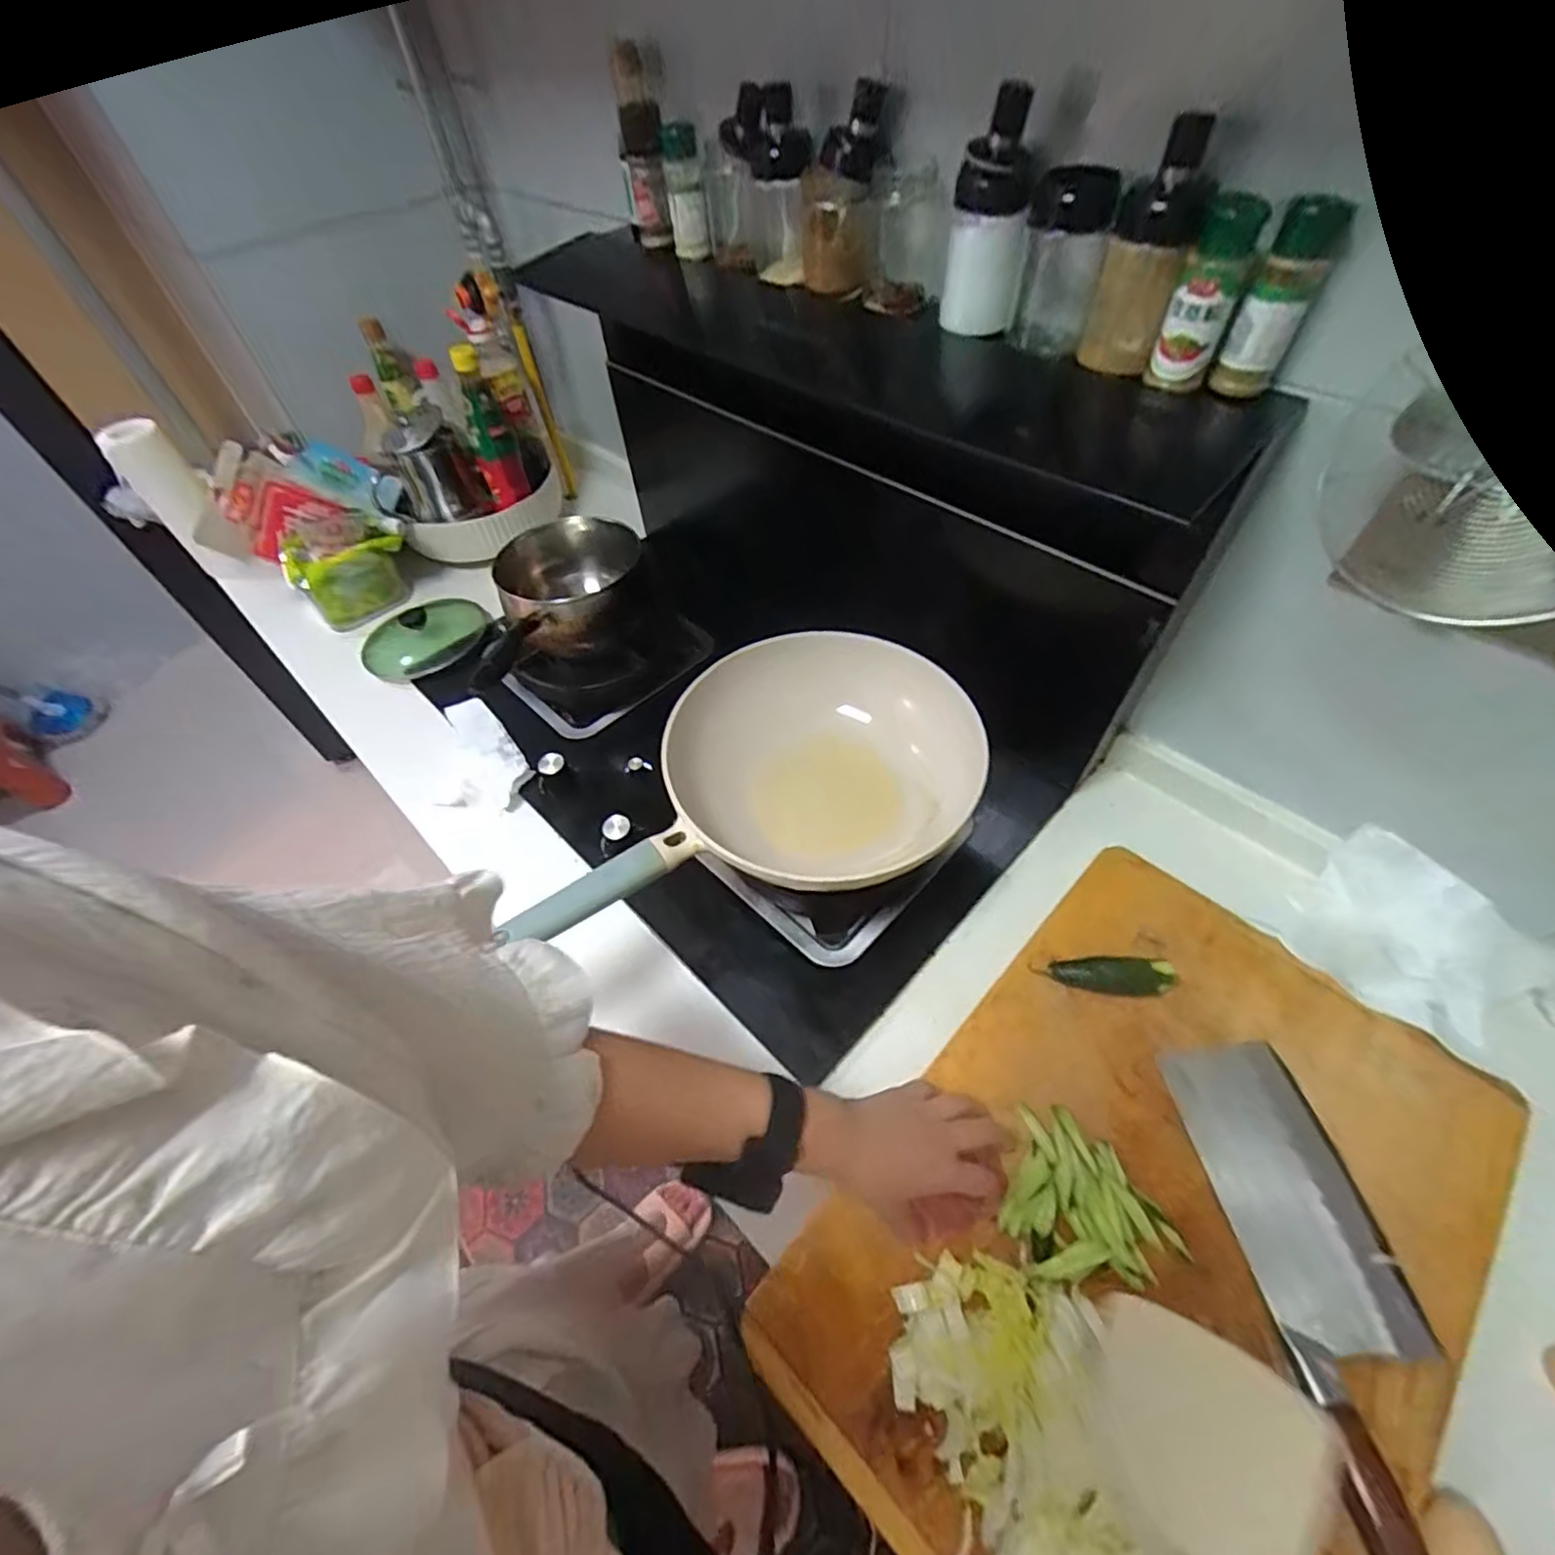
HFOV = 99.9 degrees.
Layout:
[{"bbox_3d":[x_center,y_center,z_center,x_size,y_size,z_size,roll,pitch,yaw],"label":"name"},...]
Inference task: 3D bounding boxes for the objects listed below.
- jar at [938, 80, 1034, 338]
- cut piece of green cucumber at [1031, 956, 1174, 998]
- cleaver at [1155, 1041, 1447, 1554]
[{"bbox_3d":[0.171,-0.451,0.530,0.056,0.150,0.067,5,53,8],"label":"jar"},{"bbox_3d":[0.296,0.181,0.595,0.112,0.029,0.033,2,53,5],"label":"cut piece of green cucumber"},{"bbox_3d":[0.392,0.350,0.467,0.106,0.016,0.302,-6,52,-1],"label":"cleaver"}]

